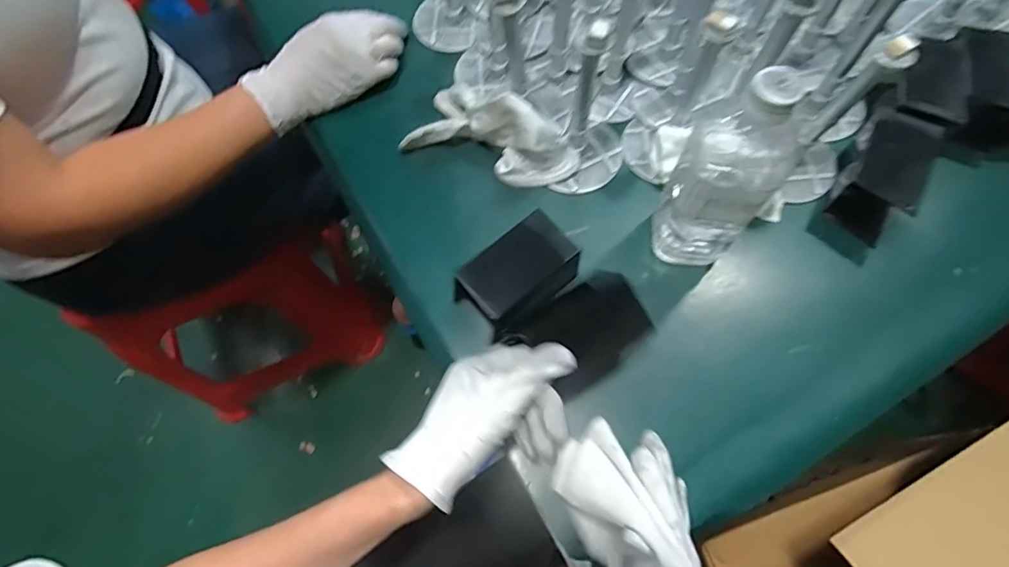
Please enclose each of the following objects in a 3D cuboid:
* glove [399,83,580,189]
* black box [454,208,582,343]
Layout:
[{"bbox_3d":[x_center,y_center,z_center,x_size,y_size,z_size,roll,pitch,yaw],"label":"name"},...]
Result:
[{"bbox_3d":[-0.009,-0.154,0.502,0.174,0.061,0.086,19,70,10],"label":"glove"},{"bbox_3d":[0.012,-0.003,0.442,0.099,0.060,0.062,-41,72,-13],"label":"black box"}]

